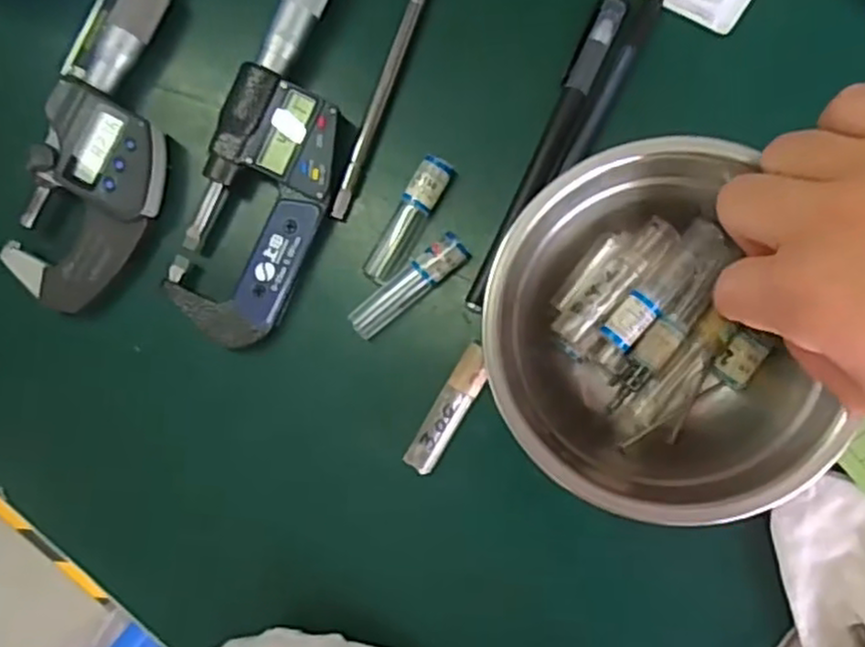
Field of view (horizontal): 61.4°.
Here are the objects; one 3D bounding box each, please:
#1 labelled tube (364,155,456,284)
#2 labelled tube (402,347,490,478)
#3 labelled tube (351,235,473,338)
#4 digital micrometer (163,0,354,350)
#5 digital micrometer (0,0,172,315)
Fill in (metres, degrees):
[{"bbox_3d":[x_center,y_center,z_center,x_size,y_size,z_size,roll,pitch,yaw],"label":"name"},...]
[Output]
[{"bbox_3d":[-0.010,-0.043,0.305,0.014,0.011,0.057,30,92,7],"label":"labelled tube"},{"bbox_3d":[0.007,0.035,0.301,0.013,0.013,0.055,30,92,7],"label":"labelled tube"},{"bbox_3d":[-0.010,-0.016,0.304,0.056,0.016,0.013,-37,84,5],"label":"labelled tube"},{"bbox_3d":[-0.062,-0.079,0.307,0.052,0.019,0.179,22,91,8],"label":"digital micrometer"},{"bbox_3d":[-0.134,-0.082,0.312,0.049,0.026,0.158,27,91,8],"label":"digital micrometer"}]

